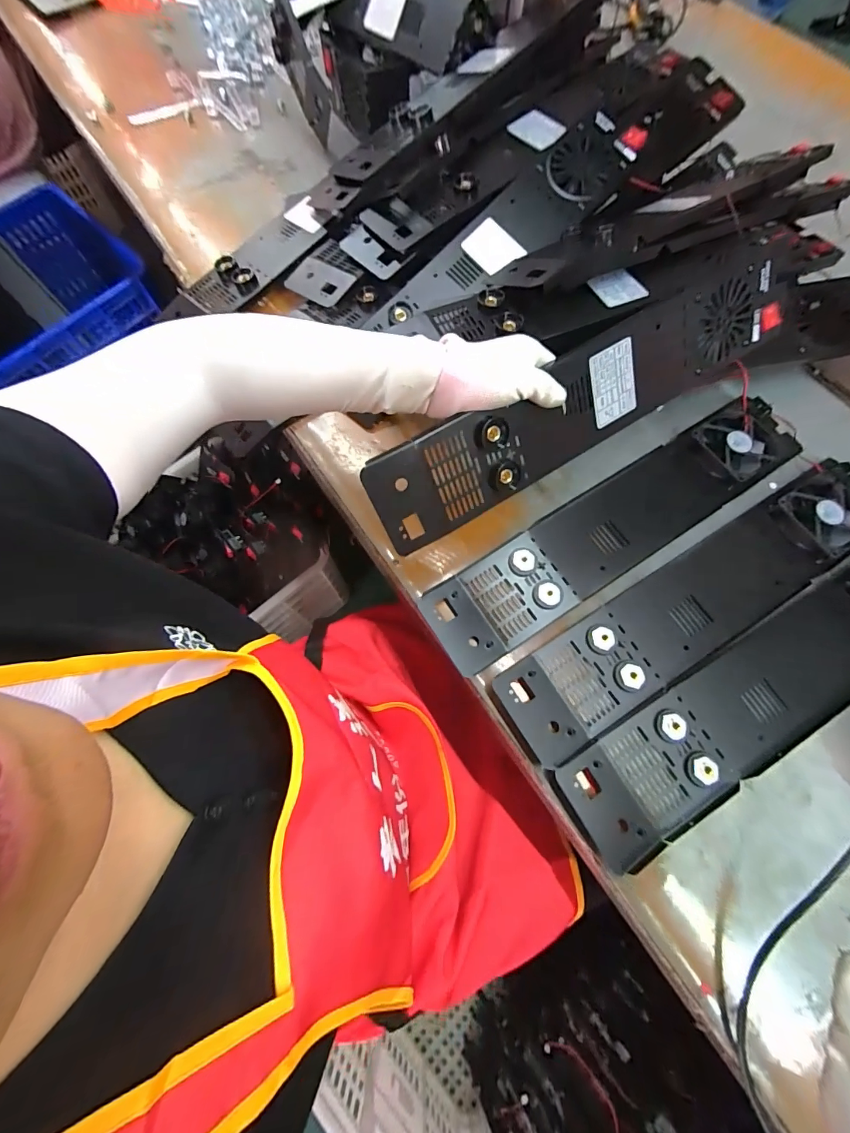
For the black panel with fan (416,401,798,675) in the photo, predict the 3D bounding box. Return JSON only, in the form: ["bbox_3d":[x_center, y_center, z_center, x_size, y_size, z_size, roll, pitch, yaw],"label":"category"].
[{"bbox_3d":[0.218,-0.054,0.472,0.476,0.016,0.094,-31,74,-10],"label":"black panel with fan"}]

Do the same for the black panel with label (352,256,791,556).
[{"bbox_3d":[0.175,-0.168,0.422,0.498,0.101,0.018,-29,33,-10],"label":"black panel with label"}]

